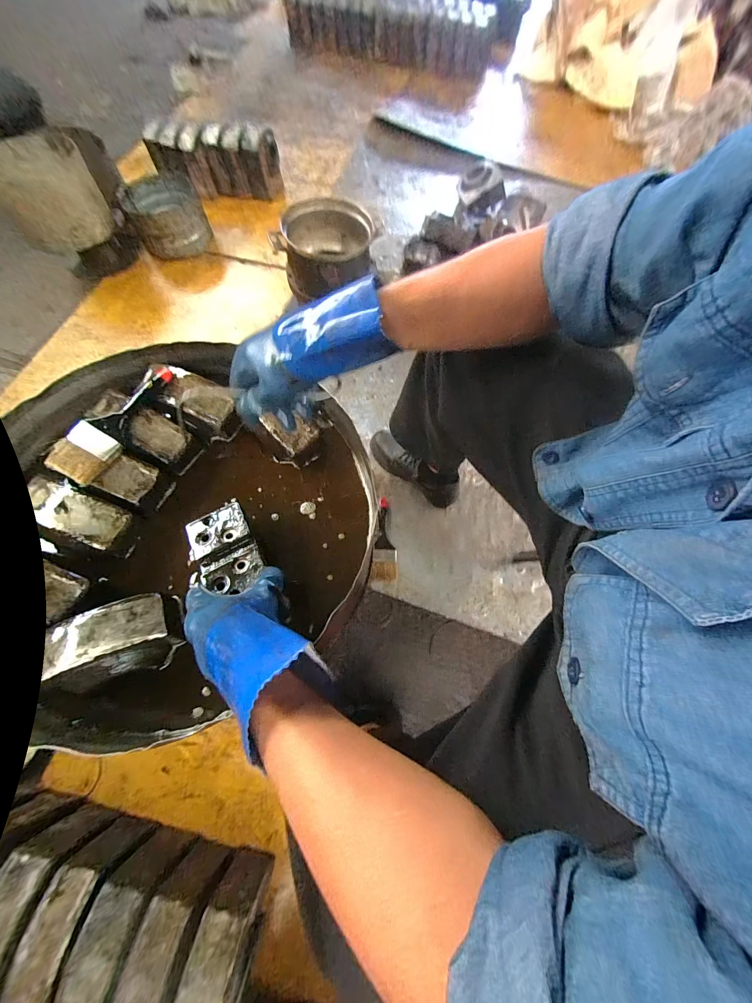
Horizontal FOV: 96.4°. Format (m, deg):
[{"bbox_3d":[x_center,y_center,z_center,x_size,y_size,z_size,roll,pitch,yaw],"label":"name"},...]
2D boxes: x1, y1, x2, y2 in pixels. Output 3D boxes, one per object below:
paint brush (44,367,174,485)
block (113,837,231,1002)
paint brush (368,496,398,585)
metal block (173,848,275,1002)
[{"bbox_3d":[-0.378,-0.121,0.494,0.069,0.028,0.206,26,70,9],"label":"paint brush"},{"bbox_3d":[-0.308,0.670,0.522,0.069,0.164,0.157,11,68,3],"label":"block"},{"bbox_3d":[0.027,0.089,0.820,0.061,0.030,0.211,6,68,1],"label":"paint brush"},{"bbox_3d":[-0.226,0.689,0.521,0.083,0.179,0.149,10,68,2],"label":"metal block"}]

